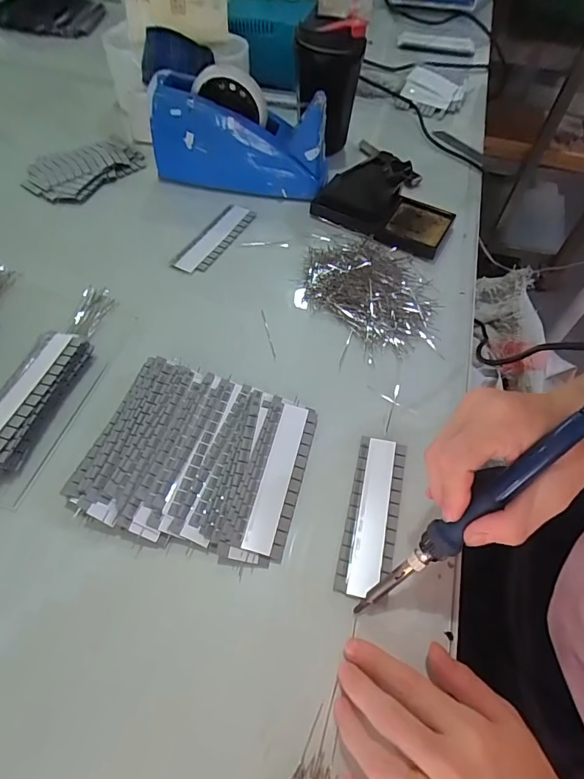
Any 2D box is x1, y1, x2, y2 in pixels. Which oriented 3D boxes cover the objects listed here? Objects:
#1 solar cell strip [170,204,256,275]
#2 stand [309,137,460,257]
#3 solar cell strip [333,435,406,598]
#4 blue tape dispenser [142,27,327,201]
[{"bbox_3d":[-0.089,-0.174,0.520,0.041,0.005,0.123,26,59,13],"label":"solar cell strip"},{"bbox_3d":[0.109,-0.225,0.518,0.154,0.072,0.076,26,59,13],"label":"stand"},{"bbox_3d":[0.063,0.094,0.351,0.038,0.005,0.125,14,57,5],"label":"solar cell strip"},{"bbox_3d":[-0.060,-0.308,0.532,0.204,0.122,0.078,5,57,0],"label":"blue tape dispenser"}]

